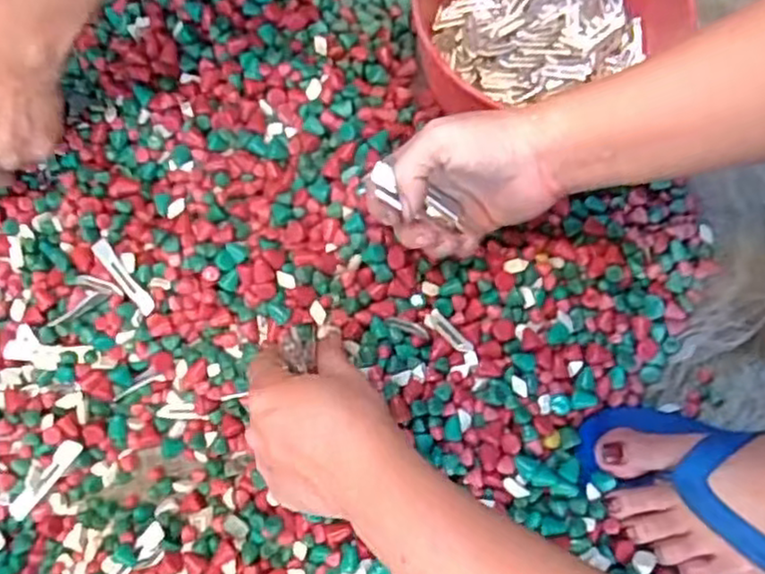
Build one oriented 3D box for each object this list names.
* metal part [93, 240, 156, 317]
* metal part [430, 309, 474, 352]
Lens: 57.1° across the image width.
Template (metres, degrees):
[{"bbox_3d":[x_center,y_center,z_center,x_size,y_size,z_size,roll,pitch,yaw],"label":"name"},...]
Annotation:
[{"bbox_3d":[-0.175,-0.007,0.476,0.011,0.004,0.059,-38,95,-10],"label":"metal part"},{"bbox_3d":[0.045,0.029,0.465,0.010,0.004,0.035,-44,81,-11],"label":"metal part"}]

